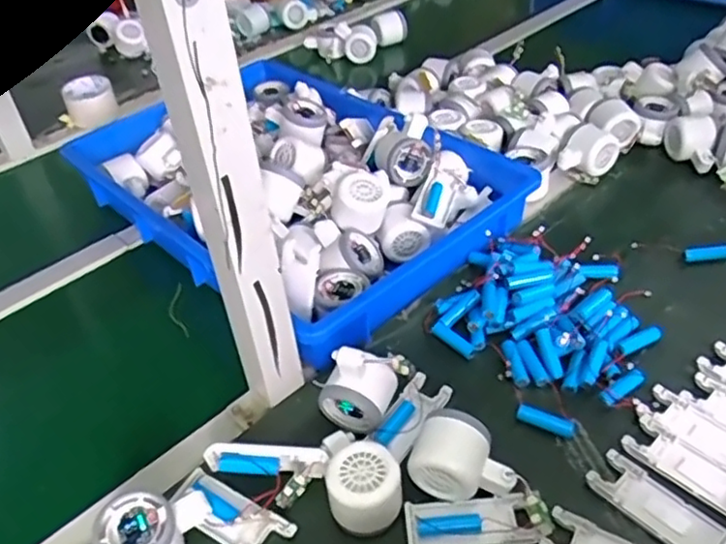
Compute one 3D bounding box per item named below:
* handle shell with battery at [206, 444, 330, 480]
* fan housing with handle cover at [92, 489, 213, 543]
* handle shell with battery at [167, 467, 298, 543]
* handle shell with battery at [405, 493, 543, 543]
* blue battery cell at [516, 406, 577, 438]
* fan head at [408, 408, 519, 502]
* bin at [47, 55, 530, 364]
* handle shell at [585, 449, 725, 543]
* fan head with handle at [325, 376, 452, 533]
[{"bbox_3d":[-0.078,0.158,0.541,0.102,0.027,0.022,1,41,9],"label":"handle shell with battery"},{"bbox_3d":[-0.162,0.197,0.495,0.053,0.052,0.077,14,45,23],"label":"fan housing with handle cover"},{"bbox_3d":[-0.107,0.194,0.517,0.101,0.026,0.040,18,47,26],"label":"handle shell with battery"},{"bbox_3d":[0.083,0.193,0.501,0.097,0.014,0.038,-4,41,3],"label":"handle shell with battery"},{"bbox_3d":[0.161,0.133,0.572,0.050,0.016,0.014,15,45,23],"label":"blue battery cell"},{"bbox_3d":[0.082,0.151,0.519,0.081,0.058,0.054,16,46,24],"label":"fan head"},{"bbox_3d":[-0.095,-0.132,0.846,0.377,0.106,0.542,-35,48,-29],"label":"bin"},{"bbox_3d":[0.229,0.180,0.500,0.044,0.008,0.102,-32,47,-27],"label":"handle shell"},{"bbox_3d":[0.019,0.145,0.554,0.072,0.050,0.164,15,33,23],"label":"fan head with handle"}]

